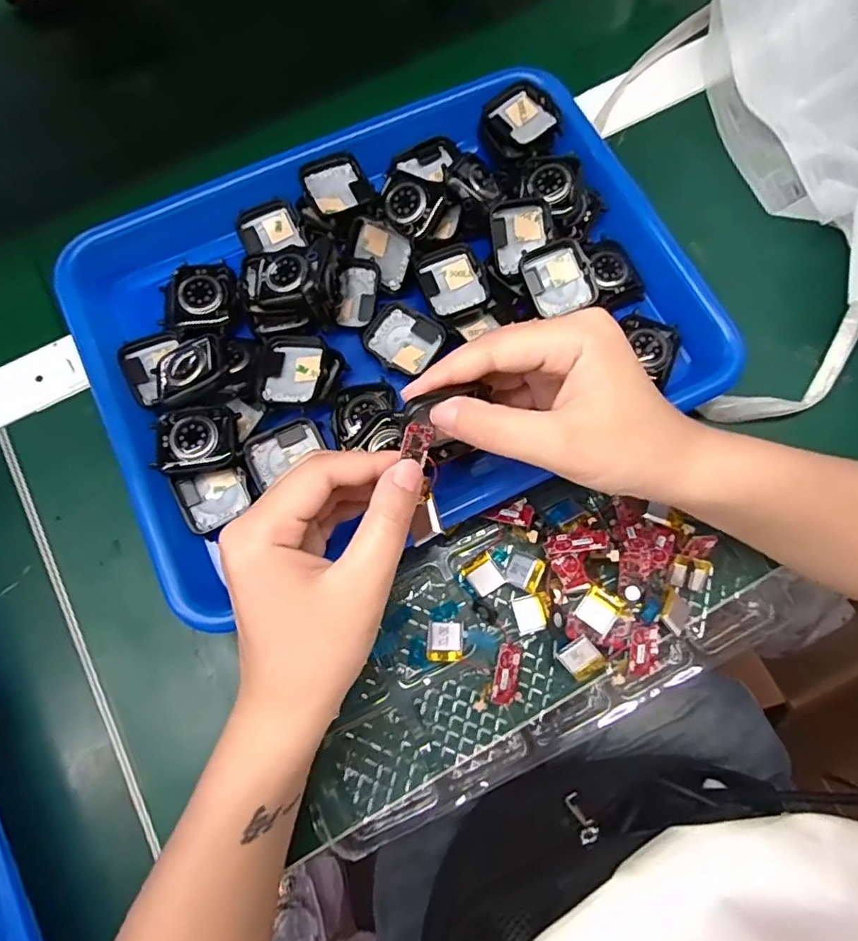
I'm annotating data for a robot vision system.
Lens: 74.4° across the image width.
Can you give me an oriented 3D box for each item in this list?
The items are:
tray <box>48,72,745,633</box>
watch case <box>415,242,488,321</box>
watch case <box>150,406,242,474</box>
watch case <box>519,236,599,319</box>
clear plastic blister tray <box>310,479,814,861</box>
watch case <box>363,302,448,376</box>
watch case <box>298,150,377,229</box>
[{"bbox_3d":[-0.023,-0.092,0.318,0.320,0.061,0.243,-25,76,-5],"label":"tray"},{"bbox_3d":[0.014,-0.108,0.325,0.035,0.008,0.040,-18,75,-4],"label":"watch case"},{"bbox_3d":[-0.121,-0.016,0.295,0.041,0.012,0.034,-9,75,-1],"label":"watch case"},{"bbox_3d":[0.073,-0.109,0.320,0.035,0.013,0.040,-21,76,-5],"label":"watch case"},{"bbox_3d":[0.052,0.082,0.293,0.255,0.027,0.121,-25,76,-5],"label":"clear plastic blister tray"},{"bbox_3d":[-0.015,-0.074,0.324,0.042,0.009,0.035,28,77,8],"label":"watch case"},{"bbox_3d":[-0.052,-0.164,0.334,0.037,0.017,0.043,-29,76,-6],"label":"watch case"}]

